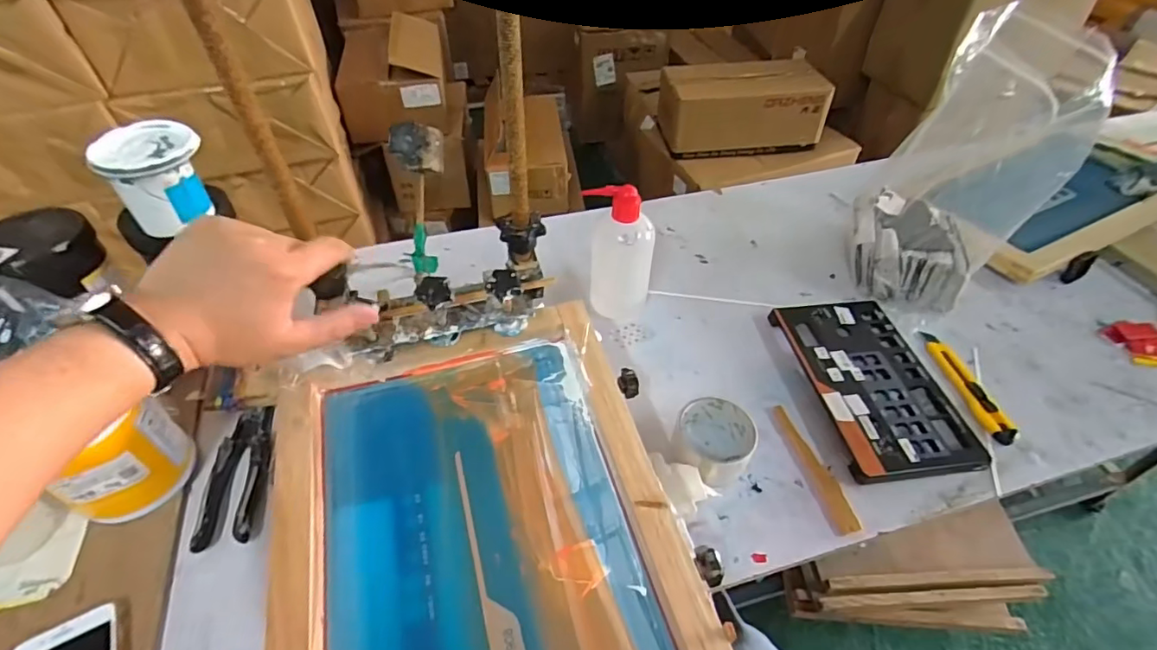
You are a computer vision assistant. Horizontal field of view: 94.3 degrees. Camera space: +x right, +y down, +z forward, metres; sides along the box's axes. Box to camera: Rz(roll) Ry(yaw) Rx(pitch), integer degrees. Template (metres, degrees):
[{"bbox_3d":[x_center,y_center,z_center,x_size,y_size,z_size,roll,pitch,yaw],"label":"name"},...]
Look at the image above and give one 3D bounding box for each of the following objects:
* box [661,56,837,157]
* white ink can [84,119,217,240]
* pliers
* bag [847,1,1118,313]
[{"bbox_3d":[0.479,-0.645,1.562,0.454,0.159,0.297,-6,47,-6],"label":"box"},{"bbox_3d":[-0.461,-0.160,0.598,0.097,0.097,0.082,-32,55,-27],"label":"white ink can"},{"bbox_3d":[-0.353,0.155,0.561,0.054,0.022,0.156,-8,47,-8],"label":"pliers"},{"bbox_3d":[0.469,-0.176,0.669,0.168,0.316,0.135,20,50,18],"label":"bag"}]

